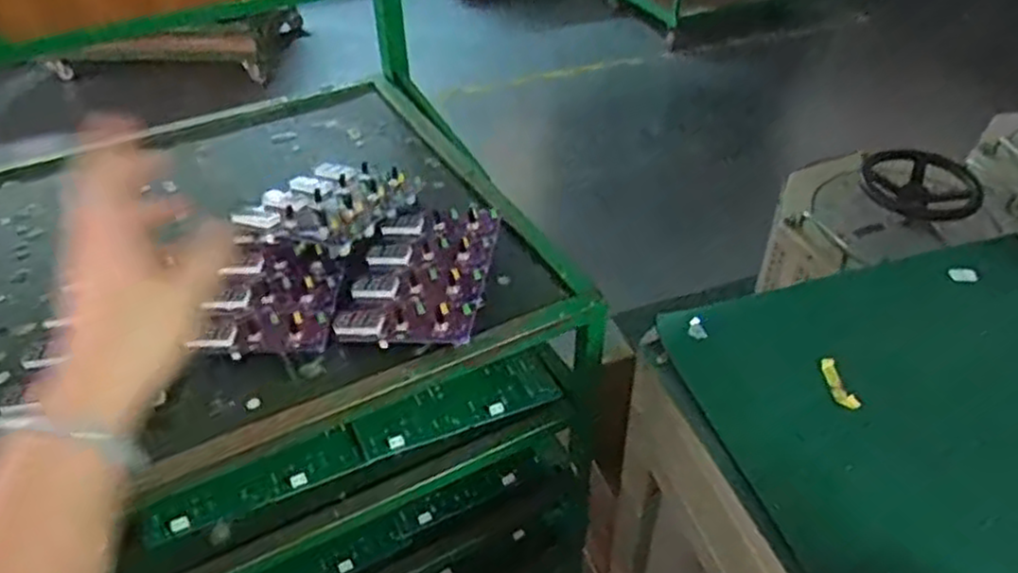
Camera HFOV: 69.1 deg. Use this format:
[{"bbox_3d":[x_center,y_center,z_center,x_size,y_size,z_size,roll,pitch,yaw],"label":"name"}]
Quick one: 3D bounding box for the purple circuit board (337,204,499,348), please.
[{"bbox_3d":[-0.078,-0.015,0.671,0.114,0.025,0.173,5,42,7],"label":"purple circuit board"}]

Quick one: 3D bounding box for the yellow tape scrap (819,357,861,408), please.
[{"bbox_3d":[0.267,0.079,0.600,0.010,0.017,0.048,-9,42,-9],"label":"yellow tape scrap"}]

